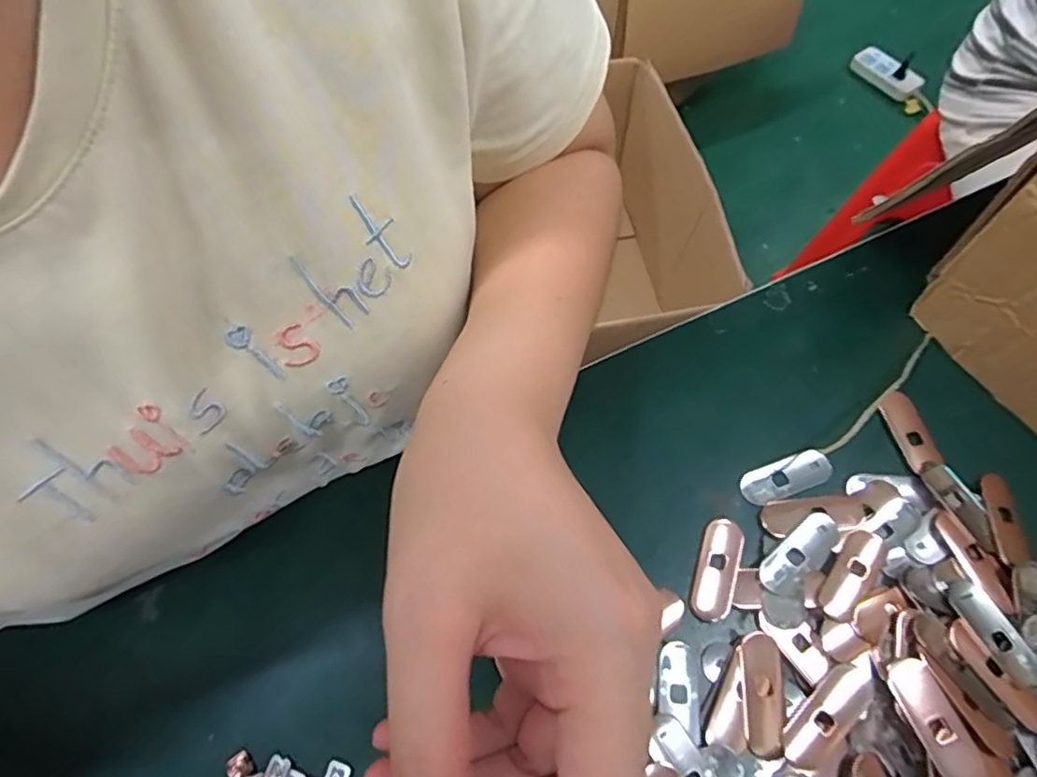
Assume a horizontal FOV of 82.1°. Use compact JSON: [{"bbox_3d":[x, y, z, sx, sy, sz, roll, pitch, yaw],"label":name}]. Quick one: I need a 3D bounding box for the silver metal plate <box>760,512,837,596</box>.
[{"bbox_3d":[0.140,0.082,0.295,0.049,0.004,0.018,-41,70,-16],"label":"silver metal plate"}]

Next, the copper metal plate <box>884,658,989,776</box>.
[{"bbox_3d":[0.178,0.143,0.254,0.018,0.004,0.050,-17,66,-6],"label":"copper metal plate"}]

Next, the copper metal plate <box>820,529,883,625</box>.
[{"bbox_3d":[0.162,0.090,0.288,0.016,0.005,0.051,36,71,17],"label":"copper metal plate"}]

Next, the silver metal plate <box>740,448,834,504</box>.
[{"bbox_3d":[0.141,0.047,0.316,0.049,0.006,0.019,-19,66,-7],"label":"silver metal plate"}]

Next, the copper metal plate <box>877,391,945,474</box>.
[{"bbox_3d":[0.212,0.022,0.322,0.018,0.004,0.043,-12,65,-3],"label":"copper metal plate"}]

